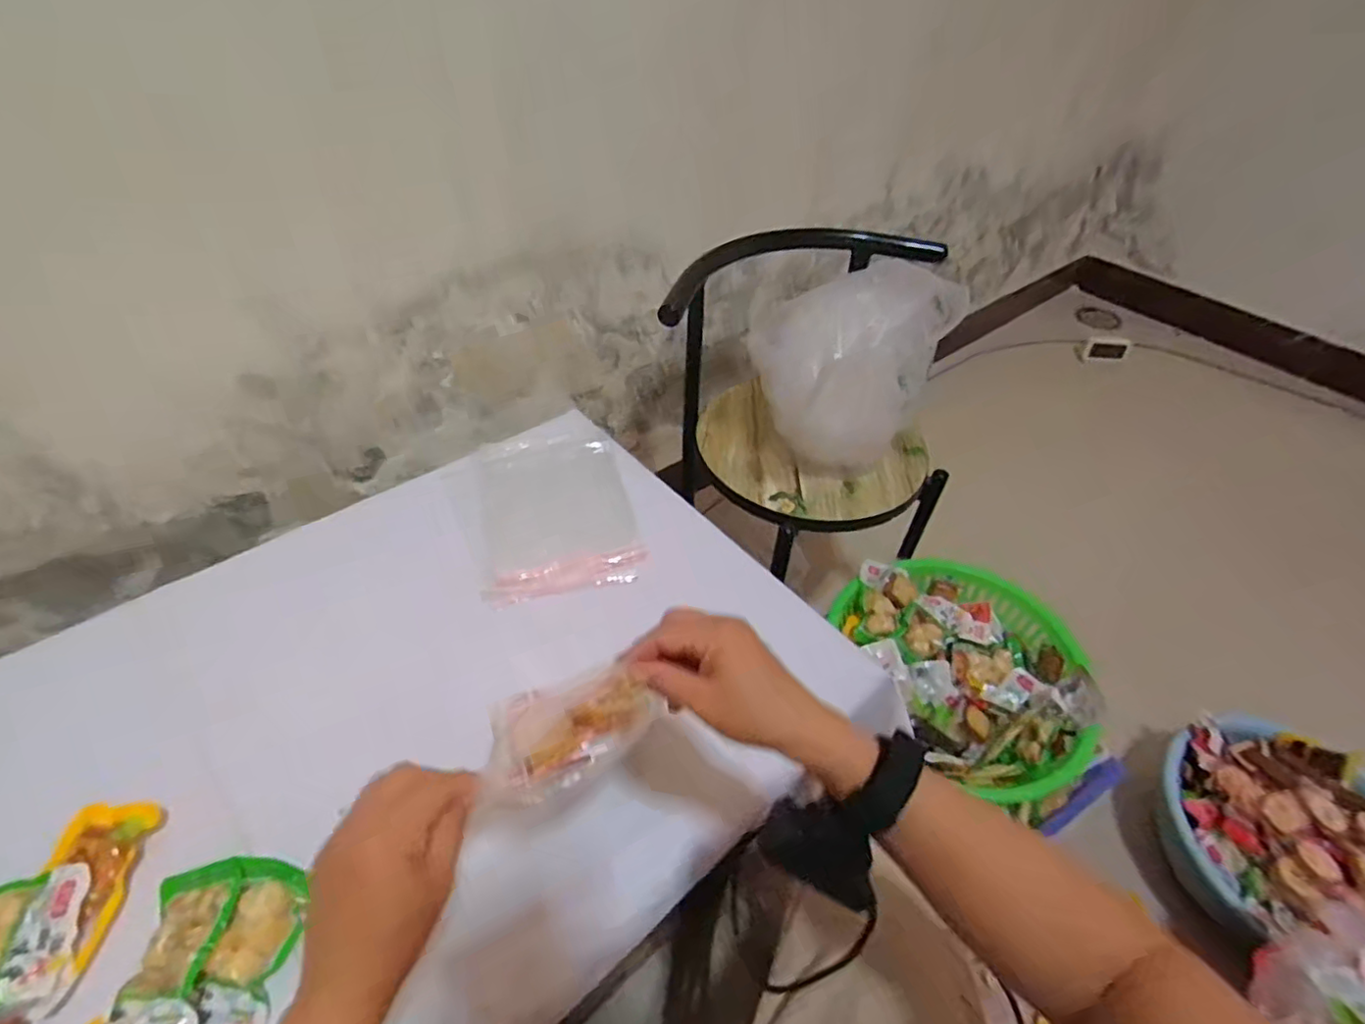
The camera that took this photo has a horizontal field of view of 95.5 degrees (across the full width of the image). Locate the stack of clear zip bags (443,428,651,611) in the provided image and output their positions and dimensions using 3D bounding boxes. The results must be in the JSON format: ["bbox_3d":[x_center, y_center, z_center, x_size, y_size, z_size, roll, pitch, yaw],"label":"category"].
[{"bbox_3d":[-0.169,-0.012,0.775,0.207,0.007,0.277,-15,49,-18],"label":"stack of clear zip bags"}]

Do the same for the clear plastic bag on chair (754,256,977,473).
[{"bbox_3d":[0.231,-0.194,0.877,0.230,0.289,0.156,-19,50,-21],"label":"clear plastic bag on chair"}]

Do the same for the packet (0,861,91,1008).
[{"bbox_3d":[-0.490,0.299,0.436,0.114,0.023,0.079,-1,46,-5],"label":"packet"}]

